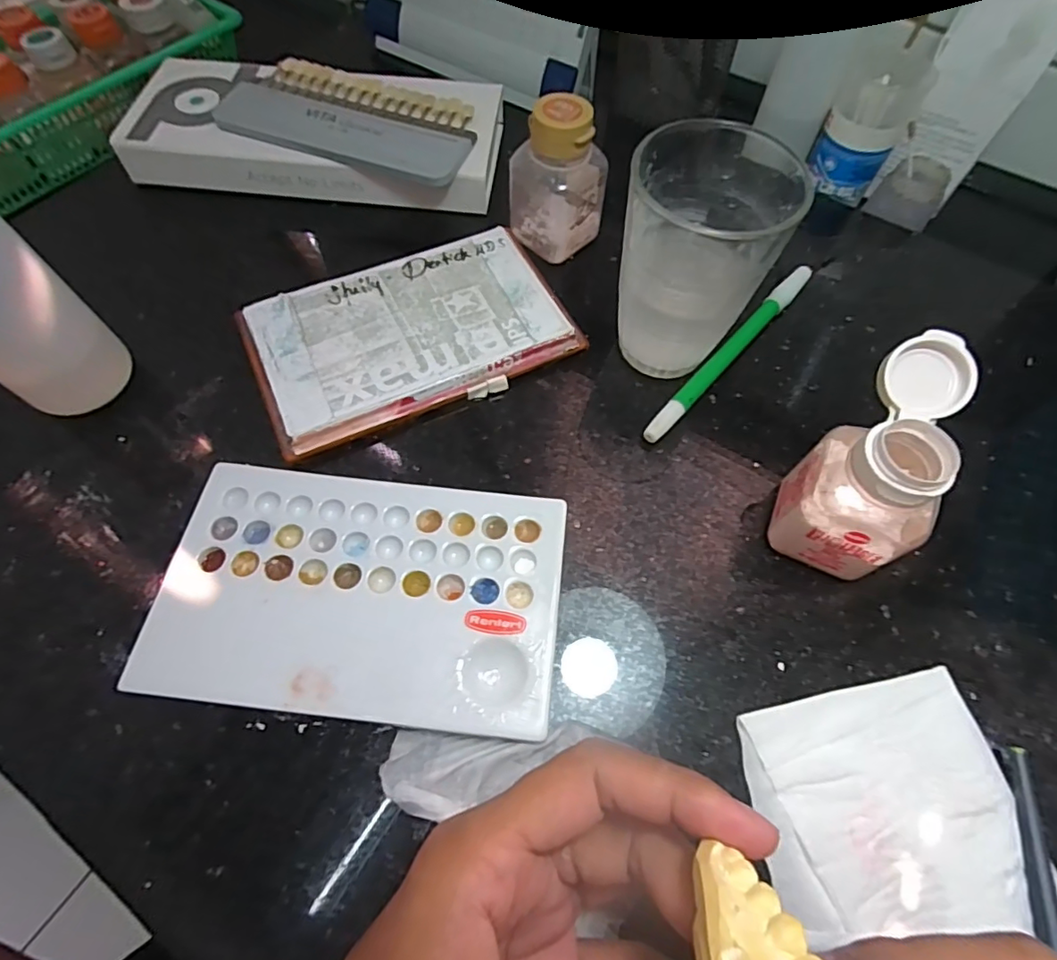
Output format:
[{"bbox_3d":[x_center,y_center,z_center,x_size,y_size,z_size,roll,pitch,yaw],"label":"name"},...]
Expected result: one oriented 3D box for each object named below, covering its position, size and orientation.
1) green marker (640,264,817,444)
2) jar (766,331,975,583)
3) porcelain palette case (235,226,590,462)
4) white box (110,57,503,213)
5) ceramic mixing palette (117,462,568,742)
[{"bbox_3d":[0.105,-0.067,0.276,0.011,0.009,0.145,40,70,17],"label":"green marker"},{"bbox_3d":[0.134,-0.002,0.208,0.048,0.076,0.066,37,69,16],"label":"jar"},{"bbox_3d":[-0.059,-0.076,0.271,0.151,0.014,0.092,-24,67,-12],"label":"porcelain palette case"},{"bbox_3d":[-0.124,-0.210,0.327,0.211,0.030,0.085,7,64,3],"label":"white box"},{"bbox_3d":[-0.064,0.044,0.214,0.150,0.012,0.092,6,64,2],"label":"ceramic mixing palette"}]

